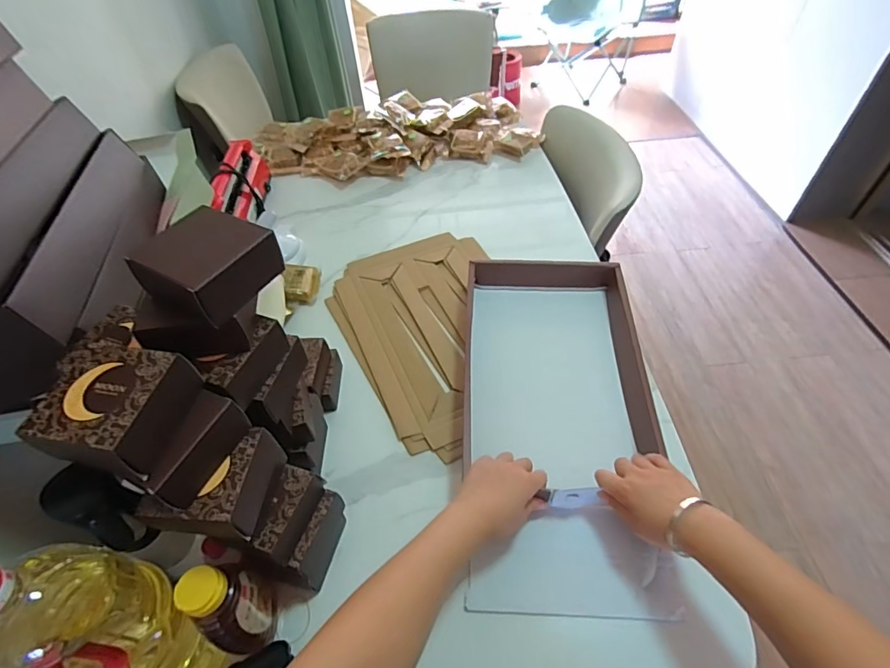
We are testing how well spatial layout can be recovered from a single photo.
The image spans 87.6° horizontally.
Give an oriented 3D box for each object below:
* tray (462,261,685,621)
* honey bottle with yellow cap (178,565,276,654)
[{"bbox_3d":[0.155,0.099,0.651,0.248,0.072,0.510,0,56,4],"label":"tray"},{"bbox_3d":[-0.213,0.280,0.474,0.050,0.147,0.059,-25,53,-16],"label":"honey bottle with yellow cap"}]

